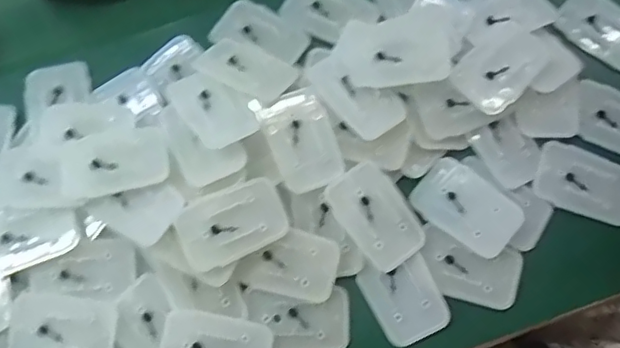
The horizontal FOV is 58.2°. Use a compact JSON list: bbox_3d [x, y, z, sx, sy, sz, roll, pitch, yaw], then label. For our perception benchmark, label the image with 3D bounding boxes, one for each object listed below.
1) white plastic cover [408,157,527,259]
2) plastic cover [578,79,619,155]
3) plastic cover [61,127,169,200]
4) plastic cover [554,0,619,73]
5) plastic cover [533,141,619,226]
[{"bbox_3d":[0.108,0.022,0.380,0.069,0.004,0.046,39,78,12],"label":"white plastic cover"},{"bbox_3d":[0.225,-0.038,0.405,0.068,0.007,0.046,26,75,9],"label":"plastic cover"},{"bbox_3d":[-0.131,-0.009,0.373,0.069,0.004,0.044,-12,73,-2],"label":"plastic cover"},{"bbox_3d":[0.224,-0.110,0.422,0.071,0.011,0.041,43,97,18],"label":"plastic cover"},{"bbox_3d":[0.195,0.006,0.393,0.069,0.006,0.046,19,74,7],"label":"plastic cover"}]

